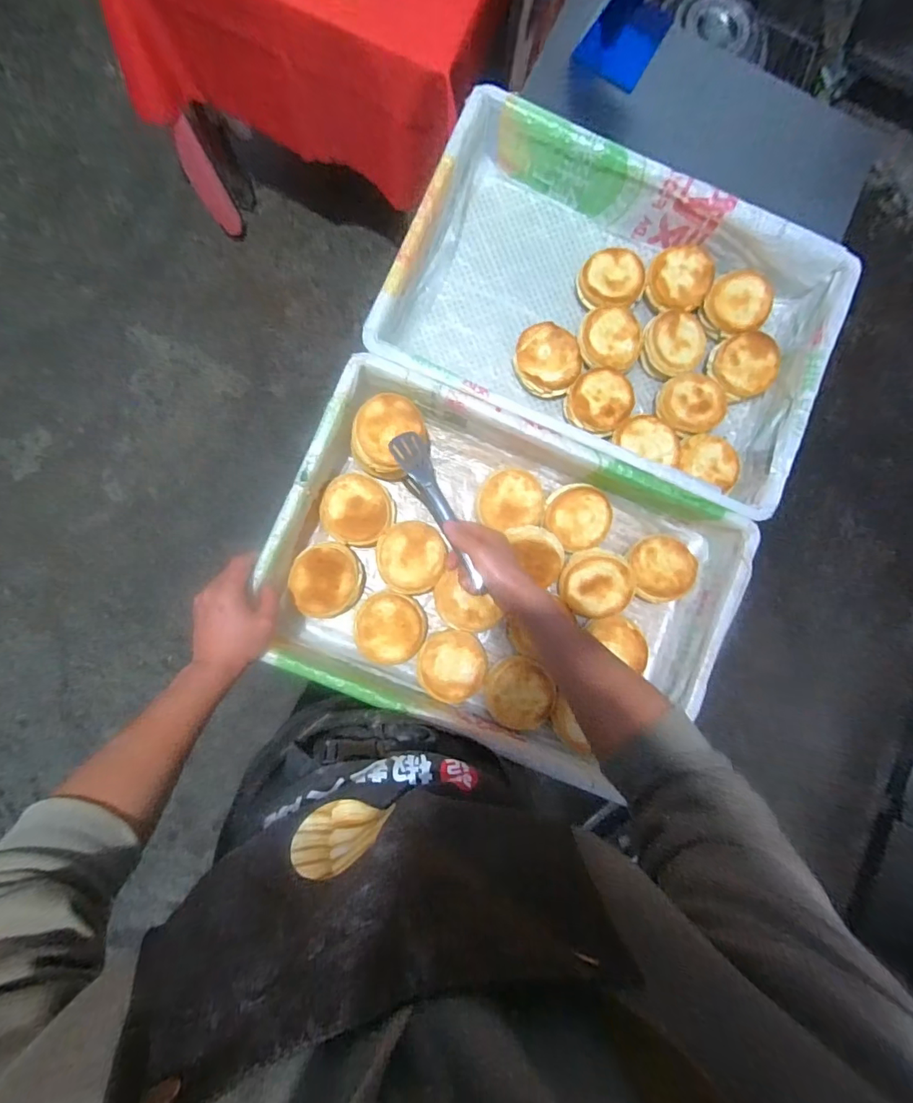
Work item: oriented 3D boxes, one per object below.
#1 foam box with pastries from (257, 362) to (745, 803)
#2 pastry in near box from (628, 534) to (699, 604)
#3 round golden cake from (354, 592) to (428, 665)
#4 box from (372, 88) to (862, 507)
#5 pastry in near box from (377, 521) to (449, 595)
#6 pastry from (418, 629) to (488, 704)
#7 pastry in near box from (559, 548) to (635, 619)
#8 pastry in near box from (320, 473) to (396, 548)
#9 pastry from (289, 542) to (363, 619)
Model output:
[{"bbox_3d":[0.058,0.035,0.679,0.581,0.147,0.402,23,90,-6],"label":"foam box with pastries"},{"bbox_3d":[0.300,0.026,0.711,0.090,0.039,0.098,0,87,-5],"label":"pastry in near box"},{"bbox_3d":[-0.091,0.106,0.681,0.097,0.030,0.095,0,87,-5],"label":"round golden cake"},{"bbox_3d":[0.220,-0.340,0.713,0.594,0.166,0.417,23,85,-3],"label":"box"},{"bbox_3d":[-0.061,0.009,0.674,0.093,0.019,0.098,0,87,-5],"label":"pastry in near box"},{"bbox_3d":[-0.004,0.162,0.686,0.095,0.029,0.096,0,87,-5],"label":"pastry"},{"bbox_3d":[0.199,0.043,0.695,0.101,0.029,0.101,1,106,4],"label":"pastry in near box"},{"bbox_3d":[-0.141,-0.059,0.687,0.099,0.024,0.094,41,85,-2],"label":"pastry in near box"},{"bbox_3d":[-0.182,0.040,0.675,0.095,0.020,0.100,0,87,-5],"label":"pastry"}]

